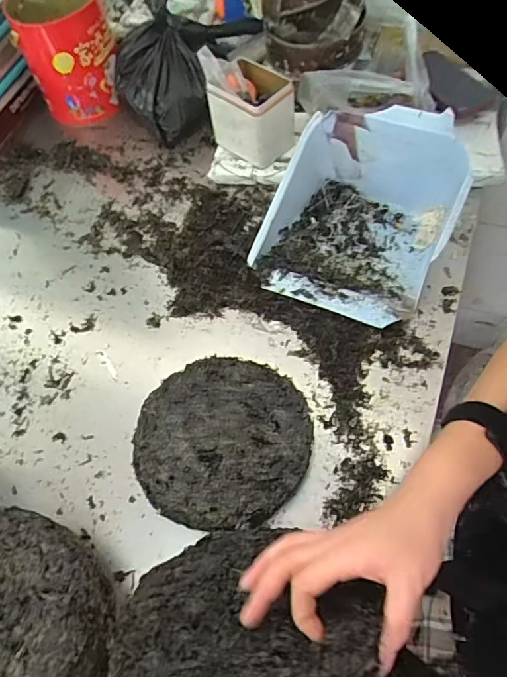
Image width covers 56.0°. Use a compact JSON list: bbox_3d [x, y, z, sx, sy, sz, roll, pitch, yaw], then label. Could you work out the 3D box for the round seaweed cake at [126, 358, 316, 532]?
[{"bbox_3d":[-0.035,0.118,0.561,0.196,0.033,0.193,-2,61,3],"label":"round seaweed cake"}]

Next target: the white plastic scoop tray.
[{"bbox_3d":[0.138,-0.167,0.647,0.242,0.149,0.237,24,65,17],"label":"white plastic scoop tray"}]

